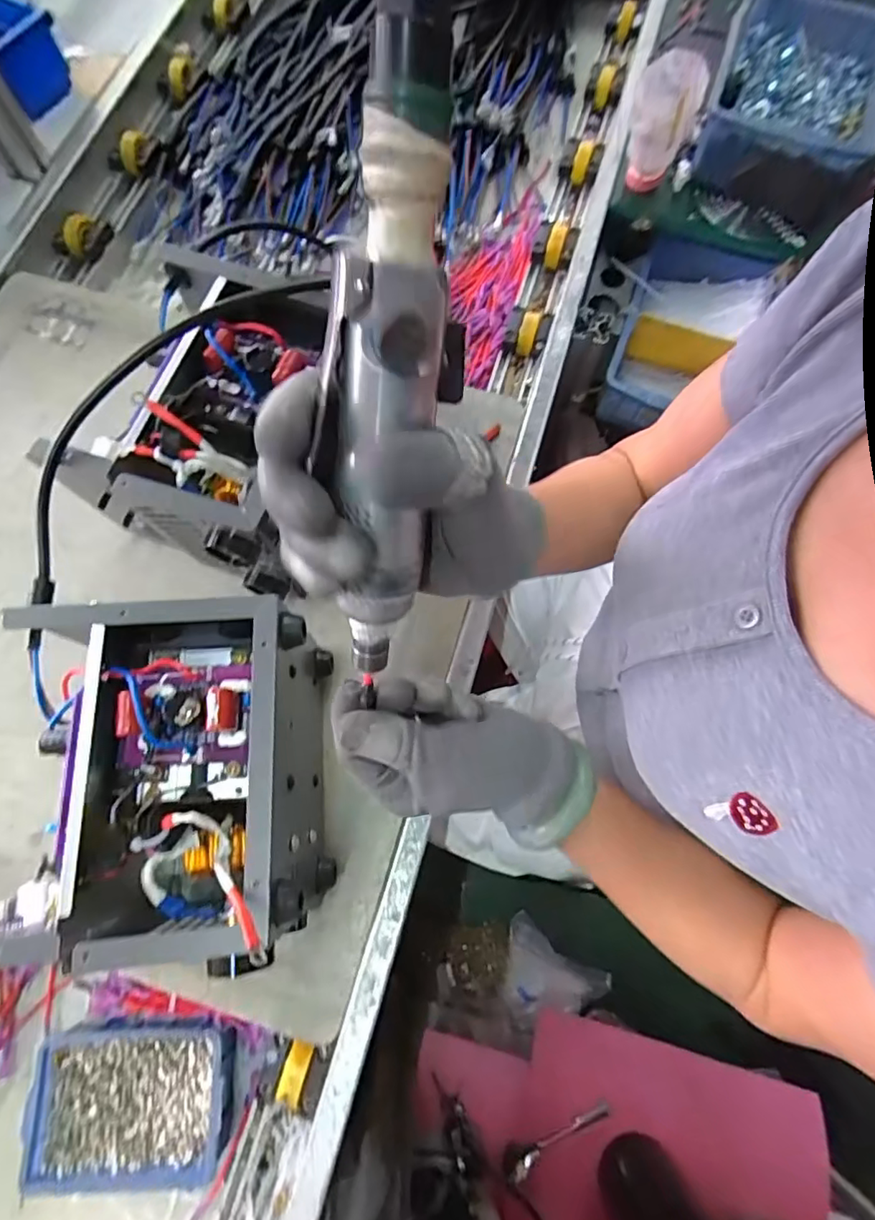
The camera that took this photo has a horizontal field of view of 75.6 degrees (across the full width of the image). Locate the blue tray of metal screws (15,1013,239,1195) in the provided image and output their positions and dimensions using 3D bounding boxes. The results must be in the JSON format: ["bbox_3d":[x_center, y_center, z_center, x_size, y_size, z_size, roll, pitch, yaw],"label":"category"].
[{"bbox_3d":[-0.238,0.386,0.452,0.152,0.049,0.105,-3,73,-2],"label":"blue tray of metal screws"}]

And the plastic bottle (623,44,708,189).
[{"bbox_3d":[0.235,-0.516,0.605,0.067,0.102,0.064,18,73,5],"label":"plastic bottle"}]

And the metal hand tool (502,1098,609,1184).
[{"bbox_3d":[0.153,0.668,0.712,0.158,0.029,0.026,-9,72,-21],"label":"metal hand tool"}]

